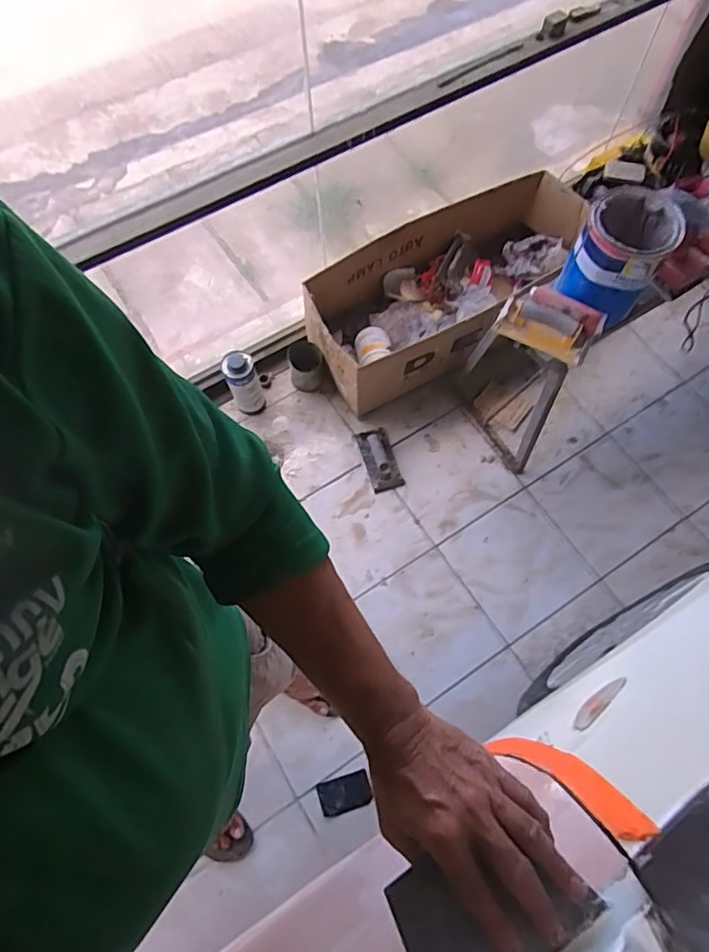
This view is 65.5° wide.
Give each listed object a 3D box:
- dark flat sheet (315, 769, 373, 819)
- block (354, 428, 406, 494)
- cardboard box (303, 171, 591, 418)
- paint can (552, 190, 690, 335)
[{"bbox_3d":[-0.024,0.714,1.234,0.111,0.010,0.071,-11,54,-13],"label":"dark flat sheet"},{"bbox_3d":[0.067,-0.050,1.518,0.087,0.050,0.195,-16,68,-6],"label":"block"},{"bbox_3d":[0.269,-0.523,1.596,0.863,0.256,0.389,-34,71,-12],"label":"cardboard box"},{"bbox_3d":[0.509,-0.428,1.075,0.170,0.181,0.190,38,73,15],"label":"paint can"}]

